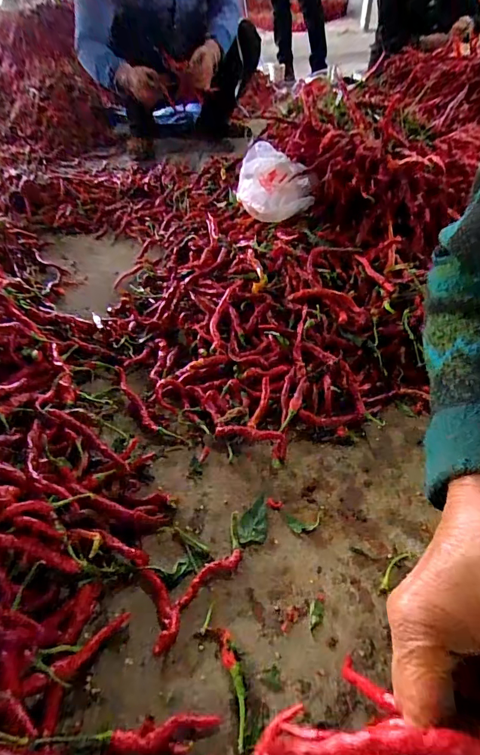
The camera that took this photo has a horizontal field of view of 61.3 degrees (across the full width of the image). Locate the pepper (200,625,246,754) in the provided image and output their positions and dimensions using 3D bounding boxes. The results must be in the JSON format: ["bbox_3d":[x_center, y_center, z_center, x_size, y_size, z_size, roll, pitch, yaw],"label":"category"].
[{"bbox_3d":[-0.007,0.245,0.330,0.023,0.006,0.082,-18,45,-18],"label":"pepper"}]

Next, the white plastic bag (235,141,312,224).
[{"bbox_3d":[0.057,-0.345,0.724,0.116,0.092,0.112,-13,44,-13],"label":"white plastic bag"}]

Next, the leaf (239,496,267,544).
[{"bbox_3d":[0.013,0.151,0.433,0.029,0.004,0.050,-1,42,0],"label":"leaf"}]

